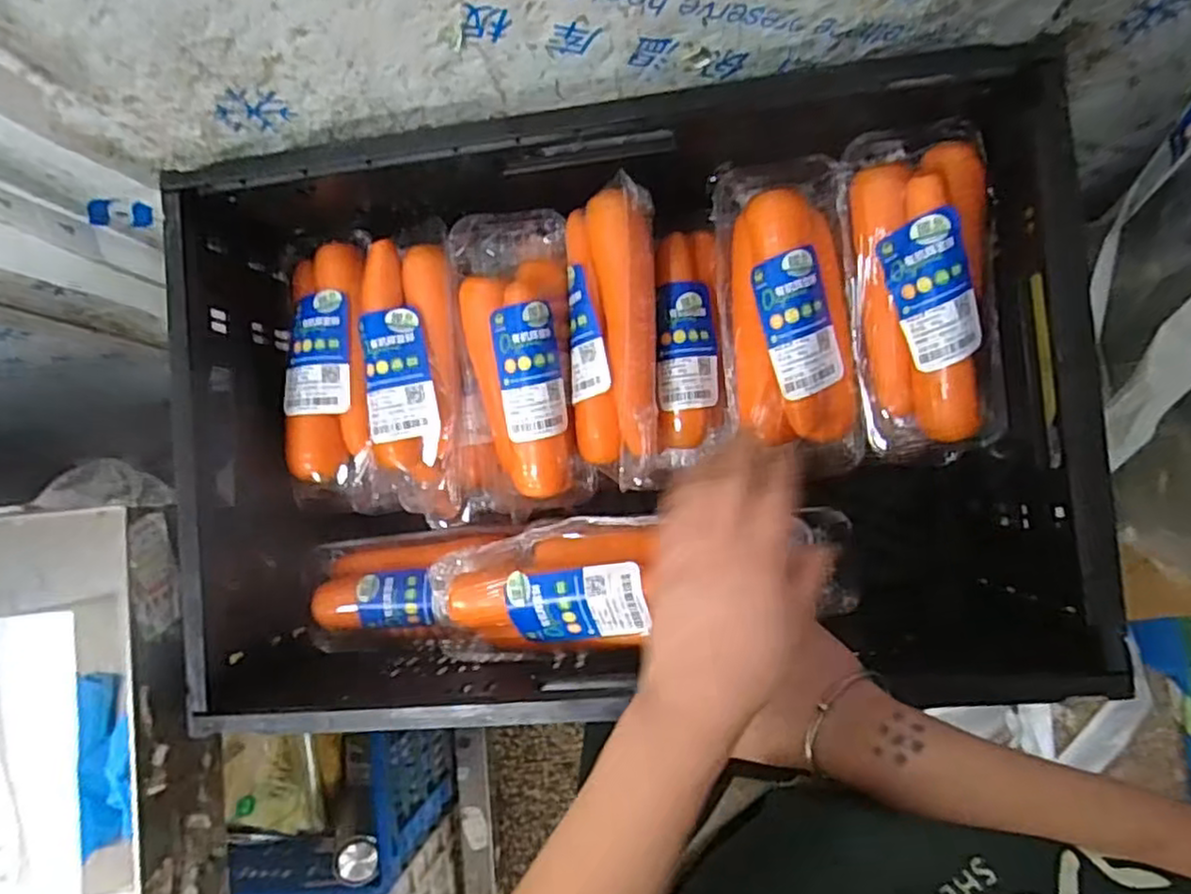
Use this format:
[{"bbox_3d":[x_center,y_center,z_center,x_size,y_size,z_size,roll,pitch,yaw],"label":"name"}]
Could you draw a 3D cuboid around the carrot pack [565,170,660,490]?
[{"bbox_3d":[0.014,-0.079,0.528,0.072,0.064,0.214,-2,87,7],"label":"carrot pack"}]

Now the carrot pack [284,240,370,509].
[{"bbox_3d":[-0.221,-0.060,0.596,0.075,0.053,0.217,-3,87,7],"label":"carrot pack"}]

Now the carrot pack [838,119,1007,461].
[{"bbox_3d":[0.237,-0.105,0.509,0.095,0.086,0.242,-10,100,7],"label":"carrot pack"}]

